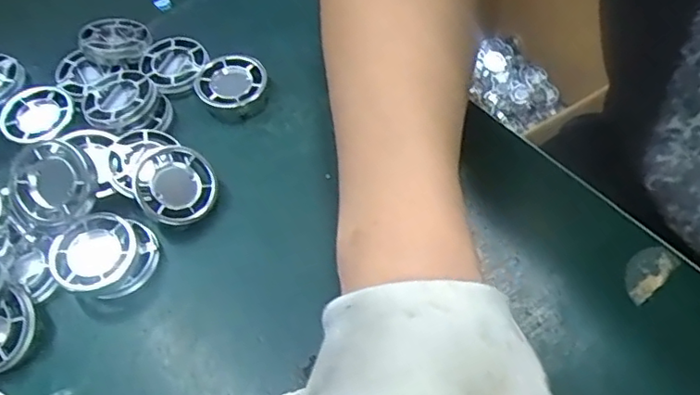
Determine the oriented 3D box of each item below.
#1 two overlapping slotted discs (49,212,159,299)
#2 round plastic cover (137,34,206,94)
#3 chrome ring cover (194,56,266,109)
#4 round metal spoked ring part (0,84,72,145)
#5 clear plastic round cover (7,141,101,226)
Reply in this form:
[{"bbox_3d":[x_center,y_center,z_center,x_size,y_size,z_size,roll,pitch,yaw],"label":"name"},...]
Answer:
[{"bbox_3d":[-0.112,0.028,0.286,0.042,0.023,0.039,-41,63,-20],"label":"two overlapping slotted discs"},{"bbox_3d":[-0.101,-0.076,0.355,0.036,0.010,0.041,-36,61,-17],"label":"round plastic cover"},{"bbox_3d":[-0.065,-0.063,0.339,0.038,0.006,0.037,-23,58,-10],"label":"chrome ring cover"},{"bbox_3d":[-0.170,-0.046,0.335,0.031,0.013,0.037,30,64,21],"label":"round metal spoked ring part"},{"bbox_3d":[-0.138,-0.006,0.282,0.039,0.008,0.036,0,93,1],"label":"clear plastic round cover"}]

